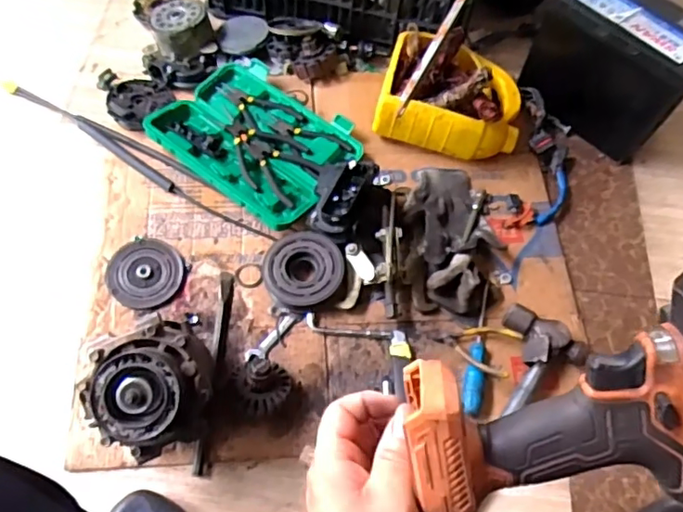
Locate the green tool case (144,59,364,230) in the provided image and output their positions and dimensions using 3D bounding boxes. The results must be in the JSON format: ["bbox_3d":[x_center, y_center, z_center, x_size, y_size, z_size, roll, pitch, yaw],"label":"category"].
[{"bbox_3d":[-0.137,-0.193,0.919,0.302,0.038,0.223,37,67,14],"label":"green tool case"}]

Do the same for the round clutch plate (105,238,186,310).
[{"bbox_3d":[-0.285,0.025,0.832,0.106,0.008,0.102,1,64,-3],"label":"round clutch plate"}]

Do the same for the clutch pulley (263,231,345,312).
[{"bbox_3d":[-0.058,0.014,0.820,0.110,0.043,0.121,1,64,-3],"label":"clutch pulley"}]

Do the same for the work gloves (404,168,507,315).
[{"bbox_3d":[0.165,-0.035,0.855,0.143,0.056,0.249,4,64,-1],"label":"work gloves"}]

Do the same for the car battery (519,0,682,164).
[{"bbox_3d":[0.429,-0.307,0.925,0.244,0.209,0.122,38,68,14],"label":"car battery"}]

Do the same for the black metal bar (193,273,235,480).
[{"bbox_3d":[-0.169,0.146,0.771,0.020,0.020,0.273,3,64,-2],"label":"black metal bar"}]

